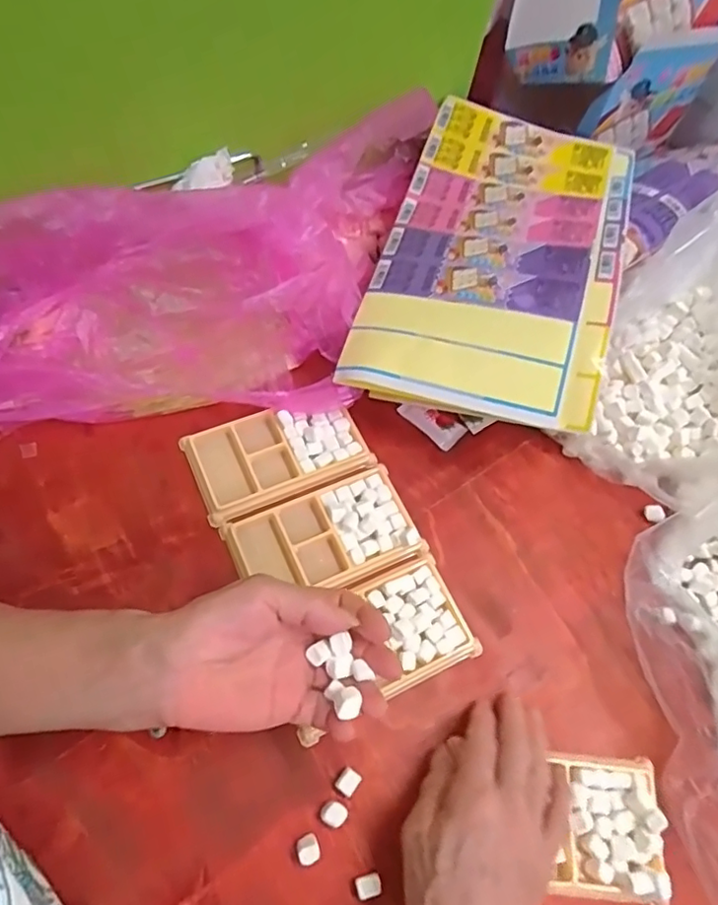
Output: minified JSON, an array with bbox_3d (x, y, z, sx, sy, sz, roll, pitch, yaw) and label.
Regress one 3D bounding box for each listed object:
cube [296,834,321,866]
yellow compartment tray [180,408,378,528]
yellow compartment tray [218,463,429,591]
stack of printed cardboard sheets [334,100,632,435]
[{"bbox_3d":[-0.030,0.237,0.346,0.013,0.013,0.014,-16,65,-15],"label":"cube"},{"bbox_3d":[-0.064,0.001,0.465,0.135,0.017,0.077,-20,66,-16],"label":"yellow compartment tray"},{"bbox_3d":[-0.025,0.068,0.441,0.134,0.021,0.081,-22,66,-17],"label":"yellow compartment tray"},{"bbox_3d":[0.123,-0.181,0.496,0.193,0.035,0.331,16,66,7],"label":"stack of printed cardboard sheets"}]

